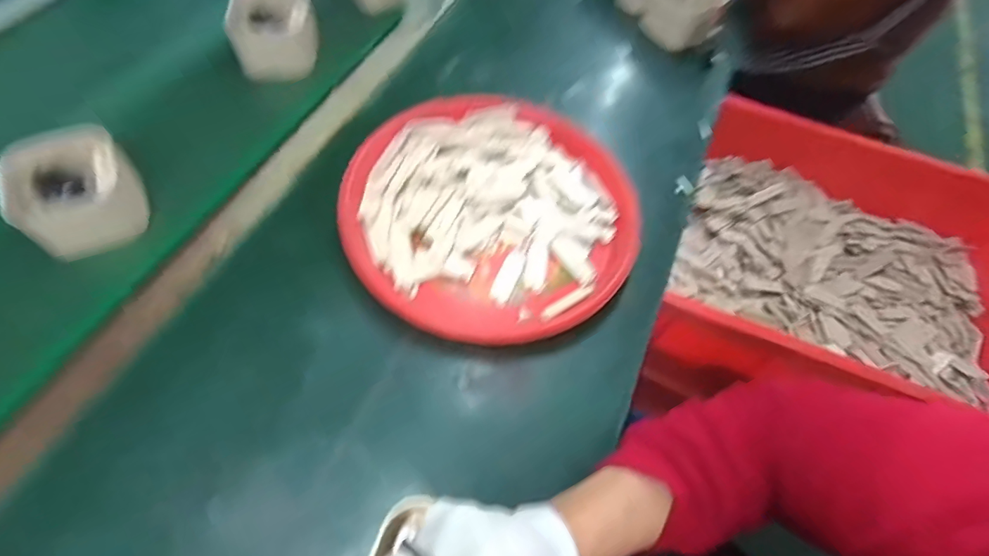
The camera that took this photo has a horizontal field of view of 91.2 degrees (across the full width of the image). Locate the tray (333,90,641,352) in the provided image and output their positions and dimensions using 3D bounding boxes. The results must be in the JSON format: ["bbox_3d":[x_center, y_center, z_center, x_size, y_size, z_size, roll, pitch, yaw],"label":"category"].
[{"bbox_3d":[0.002,-0.074,0.500,0.284,0.041,0.292,2,61,-3],"label":"tray"}]

